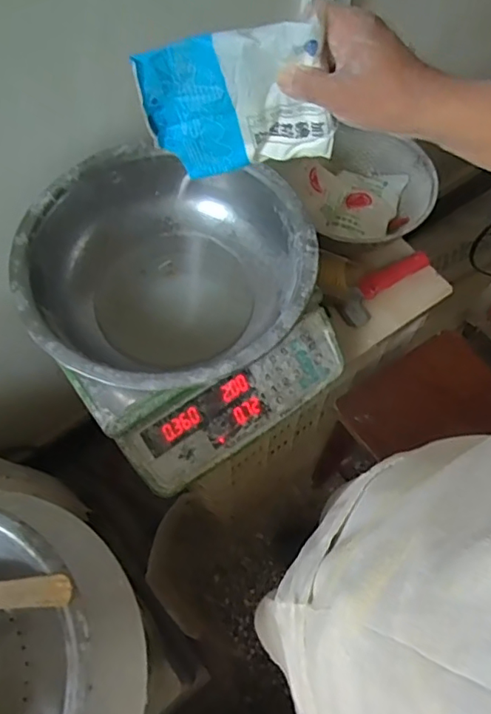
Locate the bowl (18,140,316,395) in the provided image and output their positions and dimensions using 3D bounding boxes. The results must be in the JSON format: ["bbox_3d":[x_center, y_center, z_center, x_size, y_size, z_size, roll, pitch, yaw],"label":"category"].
[{"bbox_3d":[-0.096,-0.085,0.656,0.322,0.120,0.294,0,63,0],"label":"bowl"}]

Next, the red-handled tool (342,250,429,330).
[{"bbox_3d":[0.211,-0.113,0.836,0.165,0.035,0.051,-38,69,-18],"label":"red-handled tool"}]

